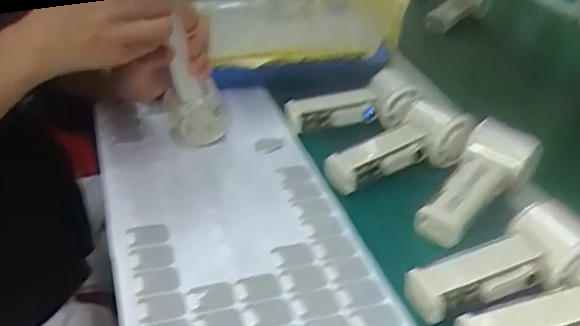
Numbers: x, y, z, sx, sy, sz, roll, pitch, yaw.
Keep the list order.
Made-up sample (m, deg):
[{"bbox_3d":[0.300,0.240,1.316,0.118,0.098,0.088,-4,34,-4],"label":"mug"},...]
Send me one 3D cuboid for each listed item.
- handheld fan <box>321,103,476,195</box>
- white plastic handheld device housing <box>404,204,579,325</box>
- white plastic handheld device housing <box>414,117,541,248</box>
[{"bbox_3d":[0.106,-0.016,0.561,0.148,0.055,0.054,-13,39,-25],"label":"handheld fan"},{"bbox_3d":[0.161,0.077,0.435,0.153,0.030,0.059,-18,40,-11],"label":"white plastic handheld device housing"},{"bbox_3d":[0.172,0.021,0.529,0.060,0.050,0.149,31,59,32],"label":"white plastic handheld device housing"}]

